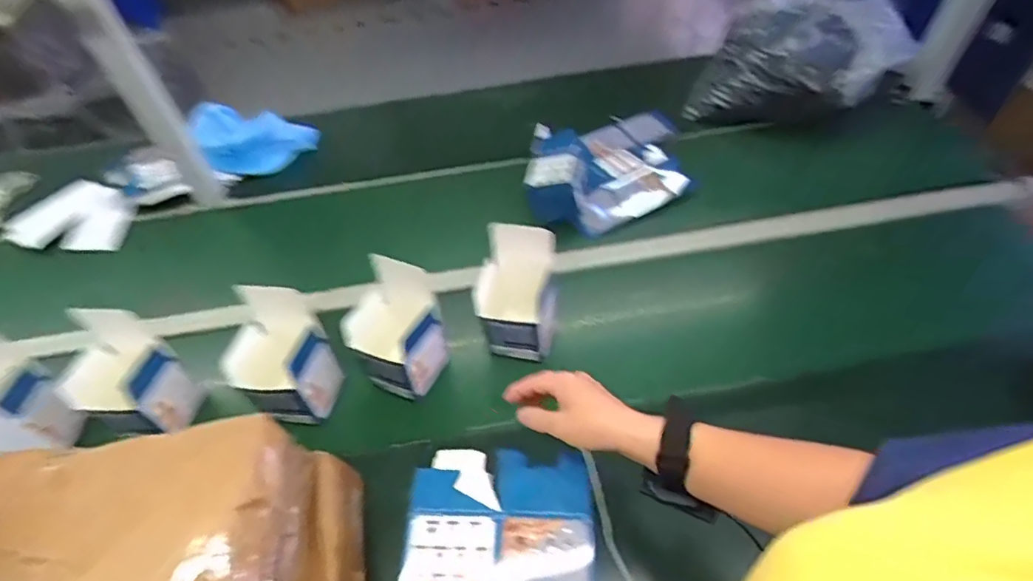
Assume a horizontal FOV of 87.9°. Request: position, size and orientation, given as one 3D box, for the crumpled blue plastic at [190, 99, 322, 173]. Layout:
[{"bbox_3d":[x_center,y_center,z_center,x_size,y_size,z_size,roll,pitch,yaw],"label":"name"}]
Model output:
[{"bbox_3d":[-0.511,-0.310,1.053,0.210,0.122,0.130,-24,54,-14],"label":"crumpled blue plastic"}]

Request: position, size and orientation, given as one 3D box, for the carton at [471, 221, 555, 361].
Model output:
[{"bbox_3d":[-0.003,0.008,0.740,0.100,0.191,0.099,2,52,6],"label":"carton"}]

